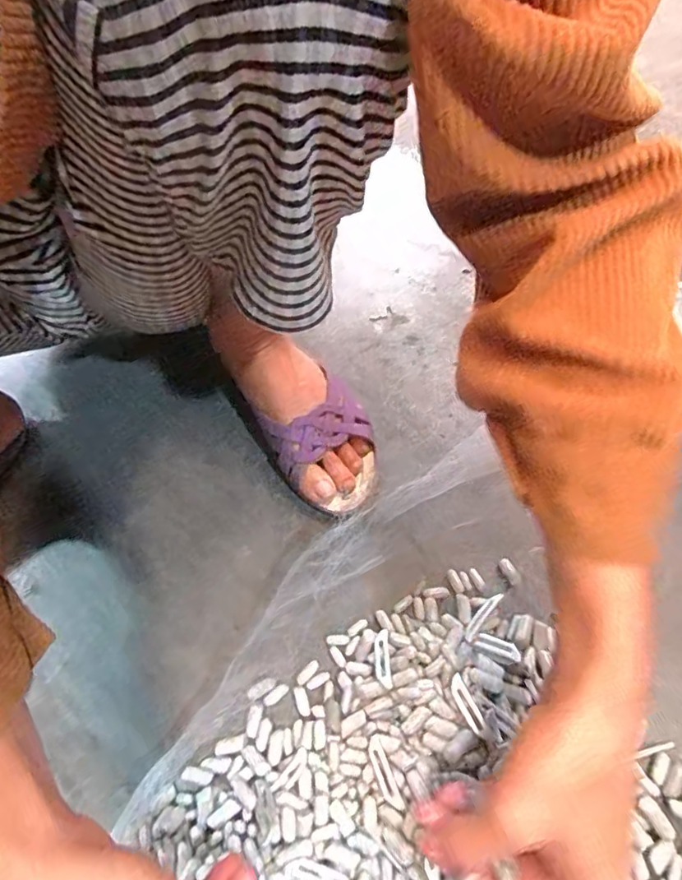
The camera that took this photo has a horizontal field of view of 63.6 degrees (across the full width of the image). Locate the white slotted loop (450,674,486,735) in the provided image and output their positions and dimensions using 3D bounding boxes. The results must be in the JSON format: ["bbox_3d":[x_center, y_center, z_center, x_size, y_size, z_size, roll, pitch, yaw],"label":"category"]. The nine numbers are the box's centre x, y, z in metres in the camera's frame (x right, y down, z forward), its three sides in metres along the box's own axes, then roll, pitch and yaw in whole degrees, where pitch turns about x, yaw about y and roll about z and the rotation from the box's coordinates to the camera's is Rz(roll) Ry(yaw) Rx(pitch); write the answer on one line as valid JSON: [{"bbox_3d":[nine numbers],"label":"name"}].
[{"bbox_3d":[0.078,0.164,0.342,0.010,0.004,0.034,-29,63,2],"label":"white slotted loop"}]

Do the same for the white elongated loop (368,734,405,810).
[{"bbox_3d":[0.025,0.200,0.330,0.010,0.004,0.040,-26,63,1],"label":"white elongated loop"}]

